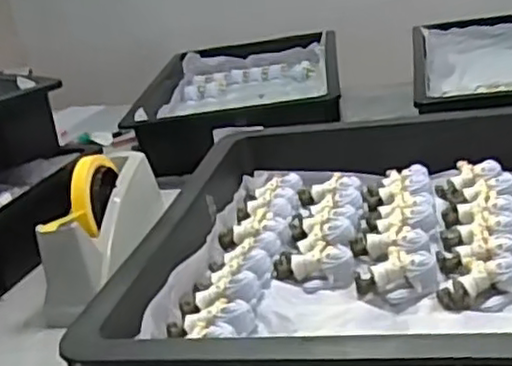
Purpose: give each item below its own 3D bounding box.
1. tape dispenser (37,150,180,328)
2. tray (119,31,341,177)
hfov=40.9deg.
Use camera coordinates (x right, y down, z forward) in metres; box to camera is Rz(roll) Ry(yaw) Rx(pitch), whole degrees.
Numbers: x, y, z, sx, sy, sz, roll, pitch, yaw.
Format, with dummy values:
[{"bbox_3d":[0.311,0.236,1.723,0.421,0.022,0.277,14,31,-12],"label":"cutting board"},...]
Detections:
[{"bbox_3d":[-0.157,0.039,0.726,0.061,0.105,0.215,-3,25,19],"label":"tape dispenser"},{"bbox_3d":[-0.018,-0.160,1.152,0.302,0.076,0.421,-7,23,8],"label":"tray"}]

